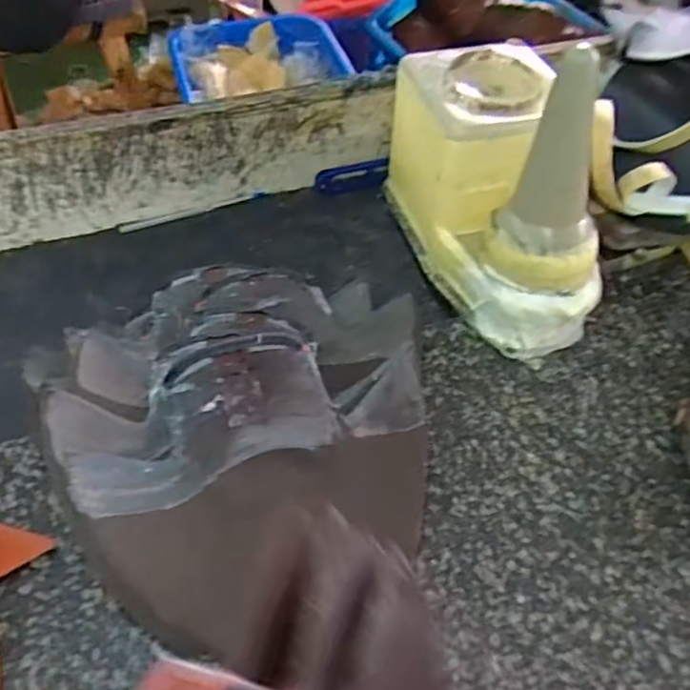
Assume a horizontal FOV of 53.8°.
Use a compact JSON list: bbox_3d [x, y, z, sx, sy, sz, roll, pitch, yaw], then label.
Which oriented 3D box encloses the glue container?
[{"bbox_3d":[0.107,-0.118,0.452,0.097,0.149,0.209,-8,55,-10],"label":"glue container"}]

